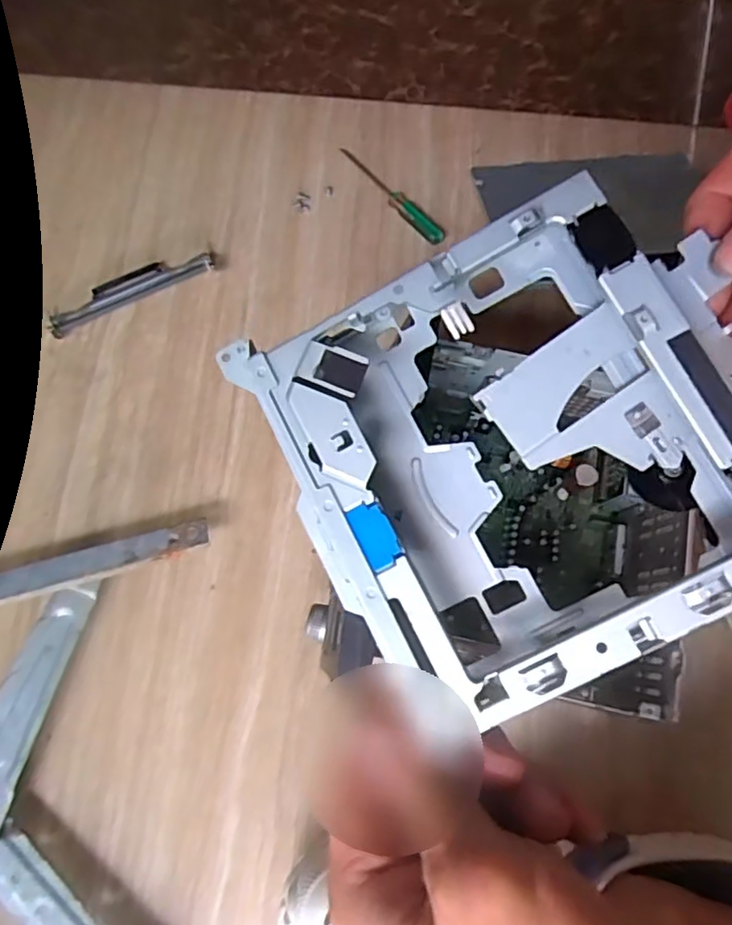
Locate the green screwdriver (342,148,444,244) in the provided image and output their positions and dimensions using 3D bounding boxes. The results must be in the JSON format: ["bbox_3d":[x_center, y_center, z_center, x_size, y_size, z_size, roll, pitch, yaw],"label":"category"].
[{"bbox_3d":[0.021,-0.218,0.508,0.017,0.011,0.116,-40,79,-11],"label":"green screwdriver"}]

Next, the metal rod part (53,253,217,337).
[{"bbox_3d":[-0.178,-0.132,0.478,0.129,0.009,0.025,-26,77,-8],"label":"metal rod part"}]

